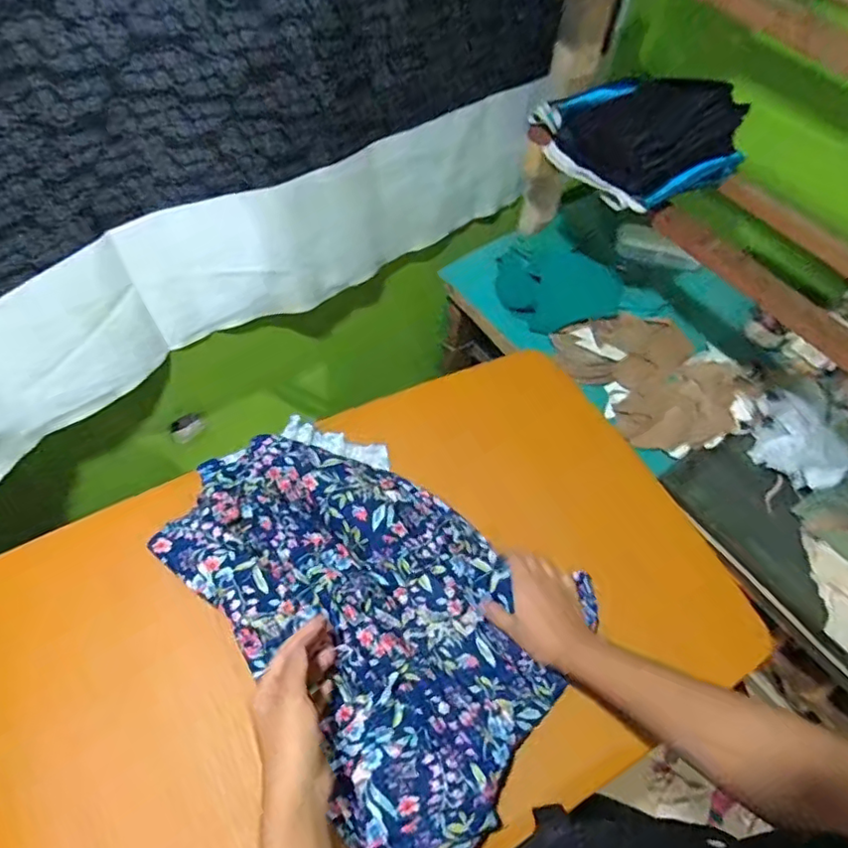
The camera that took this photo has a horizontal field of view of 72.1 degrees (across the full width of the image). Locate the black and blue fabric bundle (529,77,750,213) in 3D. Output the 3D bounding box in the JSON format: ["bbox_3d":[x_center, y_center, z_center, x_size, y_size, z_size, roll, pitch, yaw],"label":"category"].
[{"bbox_3d":[0.280,-0.398,0.783,0.205,0.100,0.220,2,57,-3],"label":"black and blue fabric bundle"}]

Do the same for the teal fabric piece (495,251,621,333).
[{"bbox_3d":[0.227,-0.242,0.992,0.189,0.028,0.169,-14,60,-13],"label":"teal fabric piece"}]

